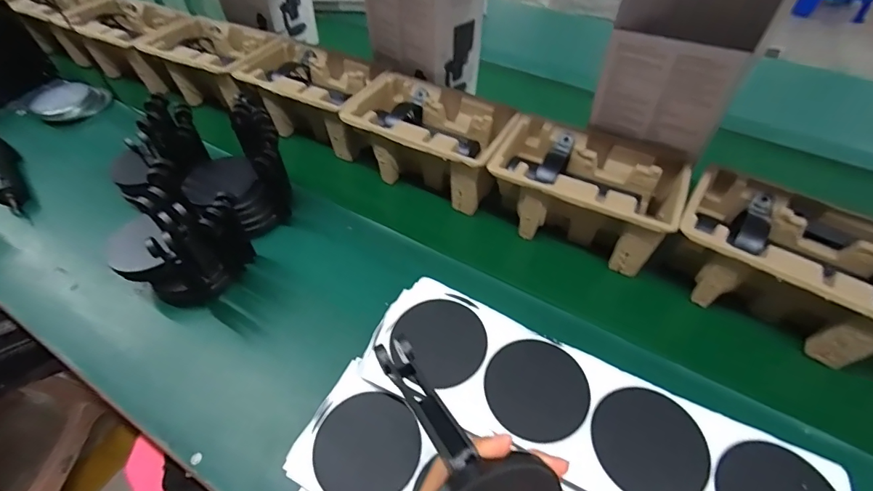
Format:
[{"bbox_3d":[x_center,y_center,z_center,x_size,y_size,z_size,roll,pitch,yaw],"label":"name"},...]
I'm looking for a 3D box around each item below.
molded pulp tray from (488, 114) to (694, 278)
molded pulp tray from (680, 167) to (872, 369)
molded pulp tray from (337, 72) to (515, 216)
[{"bbox_3d":[0.194,-0.072,0.568,0.224,0.103,0.144,21,52,18],"label":"molded pulp tray"},{"bbox_3d":[0.390,0.022,0.488,0.218,0.103,0.141,28,55,22],"label":"molded pulp tray"},{"bbox_3d":[-0.007,-0.158,0.636,0.227,0.102,0.142,22,53,19],"label":"molded pulp tray"}]

